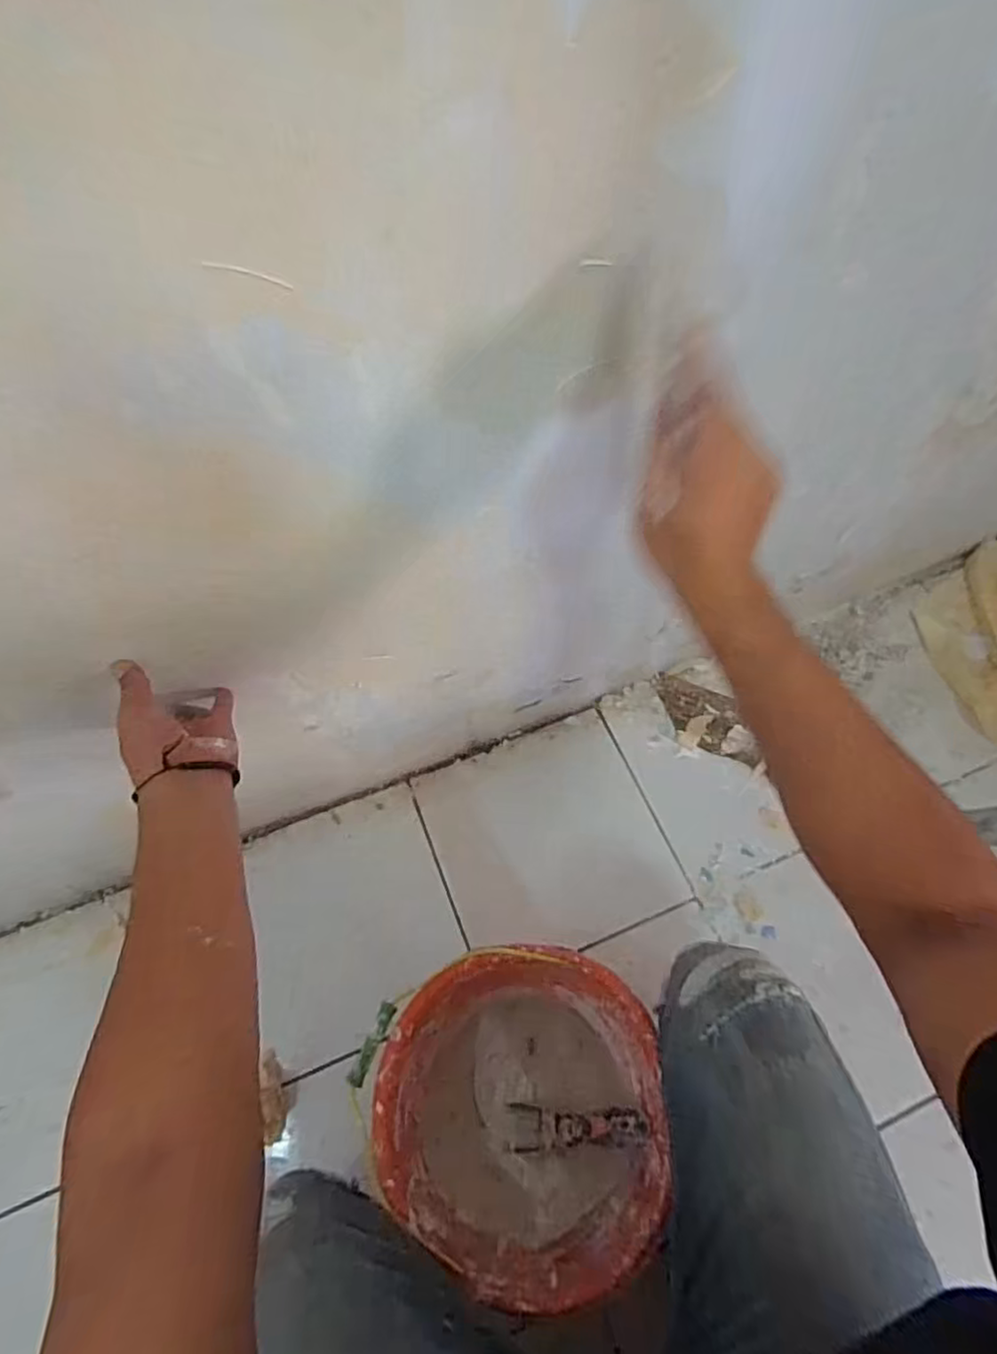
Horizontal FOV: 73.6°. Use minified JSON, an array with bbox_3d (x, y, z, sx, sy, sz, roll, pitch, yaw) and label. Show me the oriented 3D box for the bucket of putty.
[{"bbox_3d":[0.016,0.428,0.671,0.260,0.187,0.264,1,62,0],"label":"bucket of putty"}]

